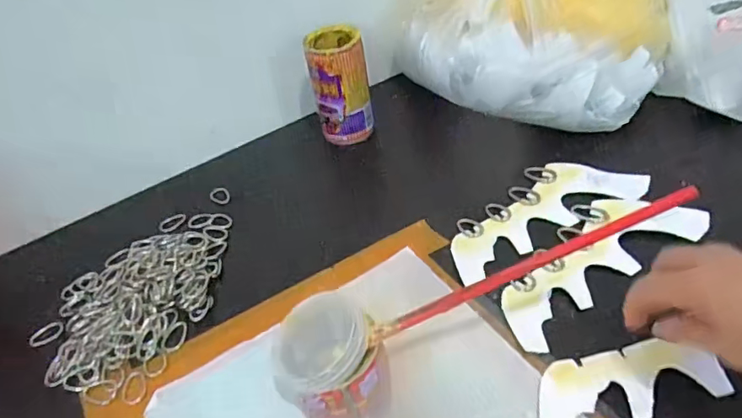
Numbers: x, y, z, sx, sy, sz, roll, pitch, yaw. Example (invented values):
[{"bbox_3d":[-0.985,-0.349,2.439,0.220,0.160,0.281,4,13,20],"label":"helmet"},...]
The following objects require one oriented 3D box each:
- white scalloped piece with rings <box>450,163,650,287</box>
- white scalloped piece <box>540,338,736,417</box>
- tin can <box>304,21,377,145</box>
[{"bbox_3d":[0.159,-0.001,0.509,0.207,0.014,0.087,-26,42,-16],"label":"white scalloped piece with rings"},{"bbox_3d":[0.175,0.121,0.367,0.132,0.008,0.054,-17,42,-6],"label":"white scalloped piece"},{"bbox_3d":[-0.037,-0.143,0.614,0.068,0.116,0.068,-15,42,-4],"label":"tin can"}]

